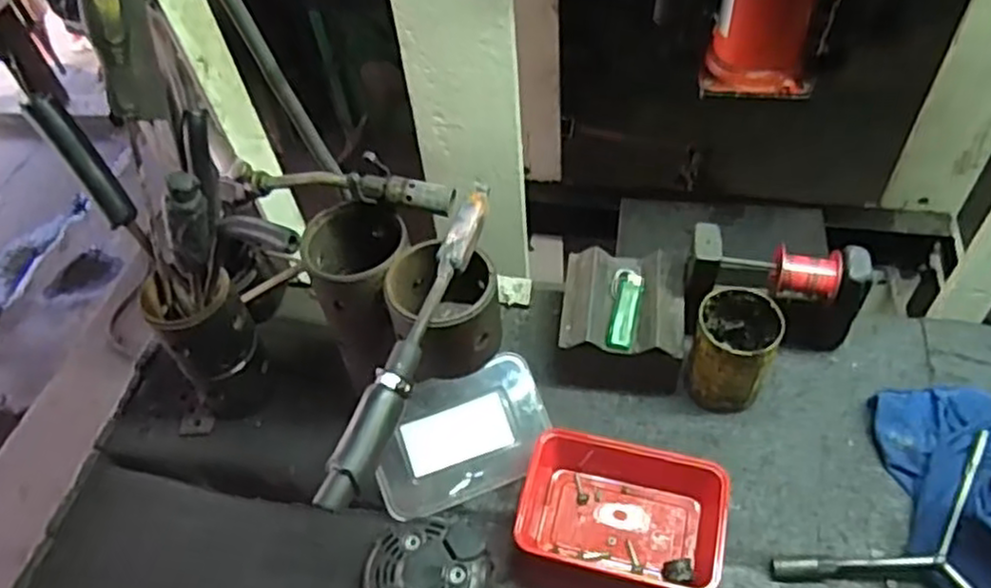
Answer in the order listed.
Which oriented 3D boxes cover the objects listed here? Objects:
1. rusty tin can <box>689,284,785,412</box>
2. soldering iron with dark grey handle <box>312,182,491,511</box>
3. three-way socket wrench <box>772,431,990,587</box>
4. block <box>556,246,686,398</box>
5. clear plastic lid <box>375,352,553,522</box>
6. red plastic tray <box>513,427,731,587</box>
[{"bbox_3d":[0.232,0.058,0.706,0.074,0.114,0.072,-3,51,4],"label":"rusty tin can"},{"bbox_3d":[-0.055,0.024,0.530,0.029,0.033,0.276,14,54,16],"label":"soldering iron with dark grey handle"},{"bbox_3d":[0.380,0.204,0.632,0.203,0.044,0.206,24,57,23],"label":"three-way socket wrench"},{"bbox_3d":[0.130,0.034,0.754,0.124,0.101,0.114,3,51,8],"label":"block"},{"bbox_3d":[-0.034,0.138,0.704,0.172,0.027,0.117,-19,82,-12],"label":"clear plastic lid"},{"bbox_3d":[0.115,0.196,0.656,0.174,0.062,0.126,10,53,14],"label":"red plastic tray"}]

